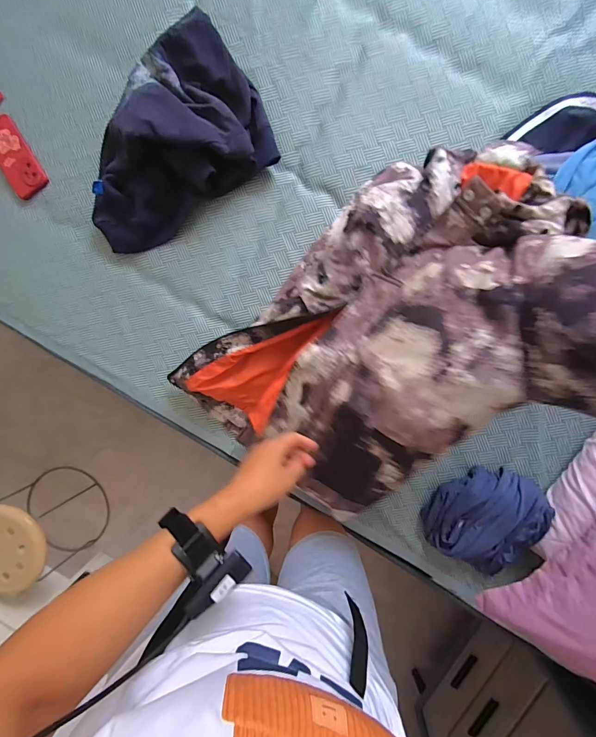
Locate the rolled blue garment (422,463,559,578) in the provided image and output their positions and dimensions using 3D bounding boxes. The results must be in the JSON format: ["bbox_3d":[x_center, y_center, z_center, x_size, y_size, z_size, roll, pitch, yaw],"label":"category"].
[{"bbox_3d":[0.377,0.302,0.736,0.184,0.072,0.208,29,99,2],"label":"rolled blue garment"}]

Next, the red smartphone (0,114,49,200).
[{"bbox_3d":[-0.612,-0.459,0.776,0.077,0.012,0.166,-29,93,8],"label":"red smartphone"}]

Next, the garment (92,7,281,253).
[{"bbox_3d":[-0.275,-0.447,0.696,0.411,0.109,0.301,-31,93,8],"label":"garment"}]

